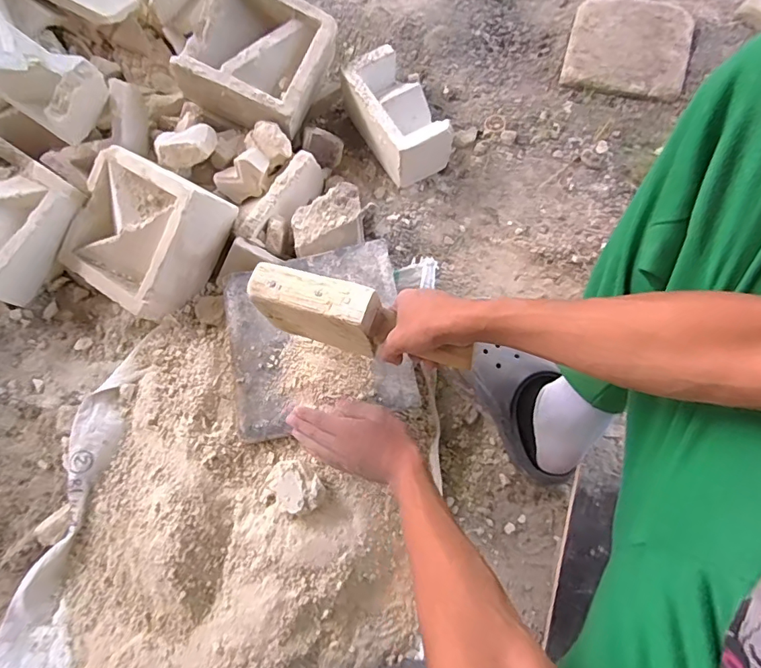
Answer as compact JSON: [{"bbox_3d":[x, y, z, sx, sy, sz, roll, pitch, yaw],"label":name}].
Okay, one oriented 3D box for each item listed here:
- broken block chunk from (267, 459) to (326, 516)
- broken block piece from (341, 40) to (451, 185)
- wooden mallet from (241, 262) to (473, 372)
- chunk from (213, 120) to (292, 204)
[{"bbox_3d":[-0.106,0.190,0.592,0.070,0.026,0.051,40,76,12],"label":"broken block chunk"},{"bbox_3d":[0.021,-0.368,0.808,0.104,0.116,0.212,-29,73,-13],"label":"broken block piece"},{"bbox_3d":[-0.024,-0.010,0.536,0.251,0.095,0.052,19,70,6],"label":"wooden mallet"},{"bbox_3d":[-0.202,-0.273,0.762,0.082,0.070,0.115,23,71,11],"label":"chunk"}]

